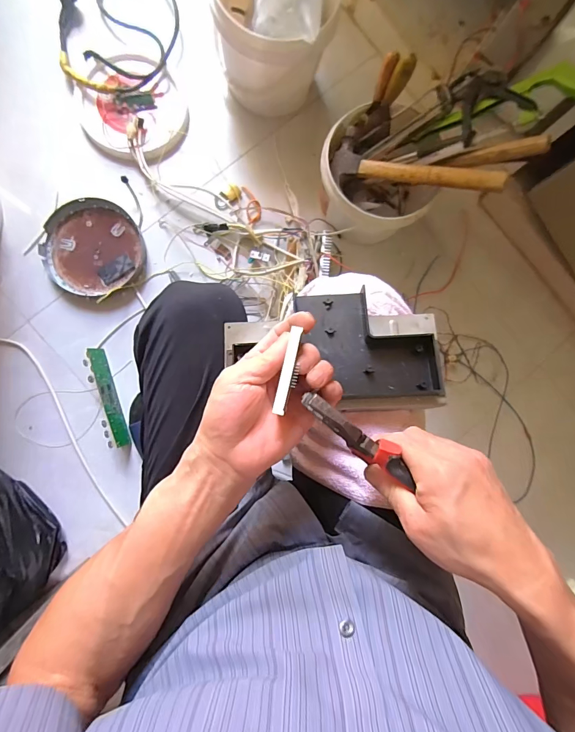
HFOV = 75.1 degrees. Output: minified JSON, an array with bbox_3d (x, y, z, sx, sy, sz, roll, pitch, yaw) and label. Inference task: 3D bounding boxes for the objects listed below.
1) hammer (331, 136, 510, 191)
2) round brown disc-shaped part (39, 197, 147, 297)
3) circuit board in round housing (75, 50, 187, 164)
[{"bbox_3d":[0.225,-0.348,0.664,0.301,0.031,0.074,21,85,21],"label":"hammer"},{"bbox_3d":[-0.405,-0.249,0.786,0.204,0.019,0.195,0,88,-6],"label":"round brown disc-shaped part"},{"bbox_3d":[-0.325,-0.546,0.791,0.228,0.033,0.215,41,84,-3],"label":"circuit board in round housing"}]

